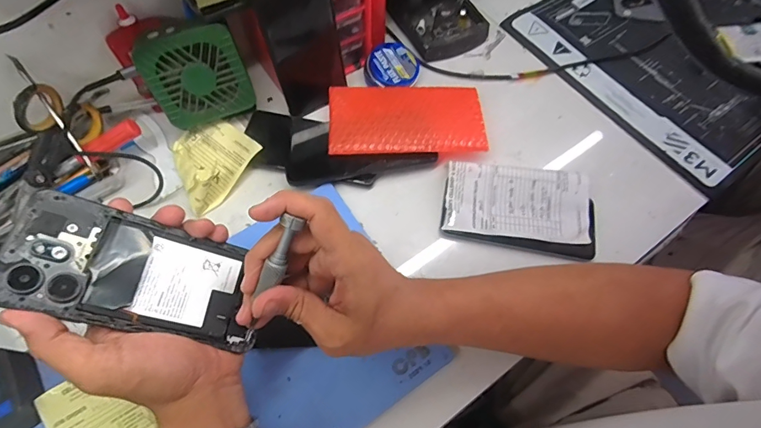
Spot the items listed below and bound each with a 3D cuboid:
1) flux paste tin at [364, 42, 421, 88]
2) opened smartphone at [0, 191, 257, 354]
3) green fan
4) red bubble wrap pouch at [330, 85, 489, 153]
[{"bbox_3d":[0.017,-0.180,0.513,0.063,0.030,0.066,1,65,-2],"label":"flux paste tin"},{"bbox_3d":[-0.160,0.043,0.286,0.159,0.009,0.073,26,62,-26],"label":"opened smartphone"},{"bbox_3d":[-0.192,-0.148,0.441,0.104,0.108,0.035,-19,47,-7],"label":"green fan"},{"bbox_3d":[0.030,-0.110,0.470,0.171,0.008,0.094,0,62,-4],"label":"red bubble wrap pouch"}]

